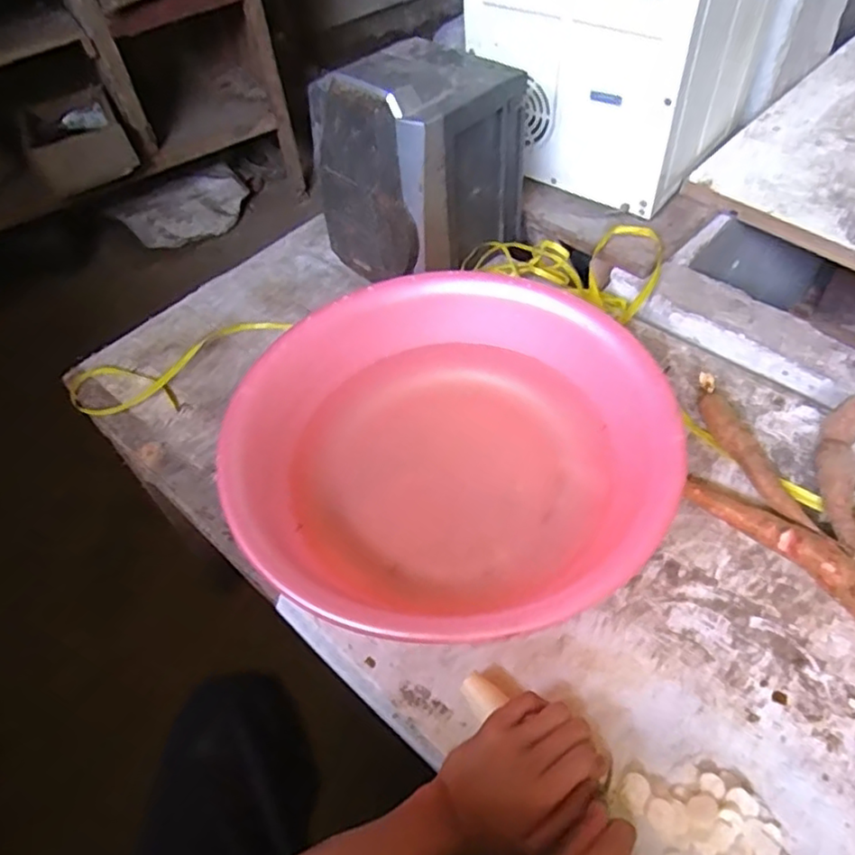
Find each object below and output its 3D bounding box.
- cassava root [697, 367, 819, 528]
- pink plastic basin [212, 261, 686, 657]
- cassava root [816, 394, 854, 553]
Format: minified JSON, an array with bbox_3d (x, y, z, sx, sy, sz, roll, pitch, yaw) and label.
[{"bbox_3d":[0.328,0.027,0.665,0.030,0.033,0.197,-13,54,-6],"label":"cassava root"},{"bbox_3d":[0.023,0.010,0.644,0.407,0.116,0.382,-2,54,2],"label":"pink plastic basin"},{"bbox_3d":[0.415,0.048,0.637,0.043,0.039,0.185,19,57,17],"label":"cassava root"}]

